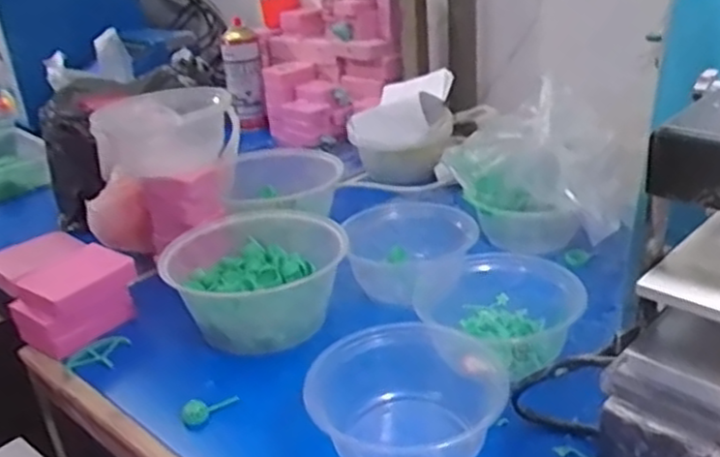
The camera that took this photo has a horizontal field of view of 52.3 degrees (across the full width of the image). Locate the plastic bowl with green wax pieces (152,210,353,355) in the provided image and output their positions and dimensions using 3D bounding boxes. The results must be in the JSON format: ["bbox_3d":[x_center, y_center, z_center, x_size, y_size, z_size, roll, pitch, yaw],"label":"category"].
[{"bbox_3d":[-0.095,0.047,0.693,0.156,0.077,0.167,-3,26,4],"label":"plastic bowl with green wax pieces"}]

